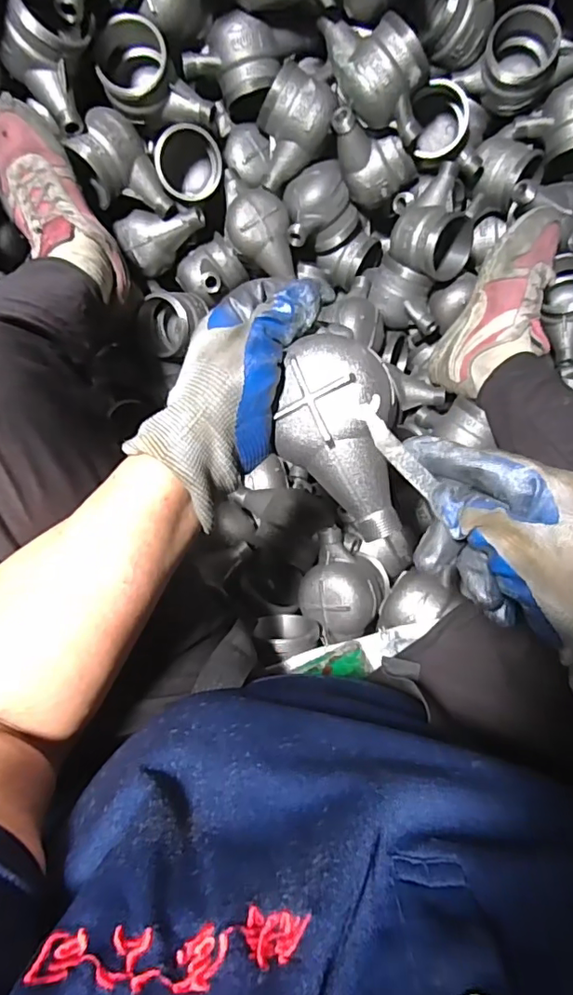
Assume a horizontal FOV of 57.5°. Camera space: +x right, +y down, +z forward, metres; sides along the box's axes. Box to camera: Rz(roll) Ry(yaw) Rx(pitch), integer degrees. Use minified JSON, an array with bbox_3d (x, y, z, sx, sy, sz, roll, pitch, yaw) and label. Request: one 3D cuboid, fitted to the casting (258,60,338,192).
[{"bbox_3d":[0.010,-0.442,0.628,0.082,0.078,0.101,10,86,-7],"label":"casting"}]

